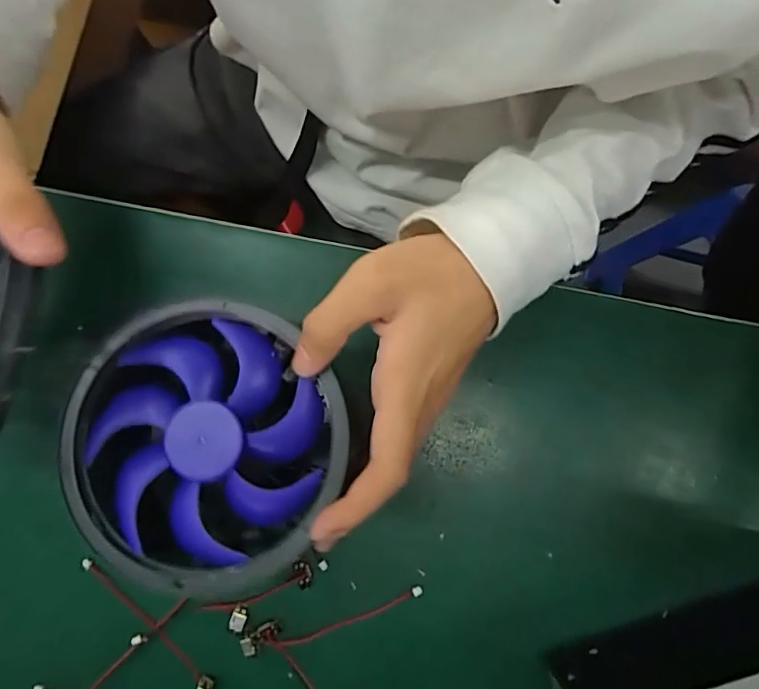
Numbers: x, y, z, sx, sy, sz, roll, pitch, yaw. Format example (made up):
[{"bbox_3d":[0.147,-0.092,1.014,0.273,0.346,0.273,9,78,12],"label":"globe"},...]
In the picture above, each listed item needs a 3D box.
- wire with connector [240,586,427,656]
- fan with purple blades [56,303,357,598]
[{"bbox_3d":[-0.027,0.155,0.288,0.104,0.004,0.016,-14,80,0],"label":"wire with connector"},{"bbox_3d":[-0.086,0.049,0.259,0.131,0.031,0.131,0,78,1],"label":"fan with purple blades"}]

